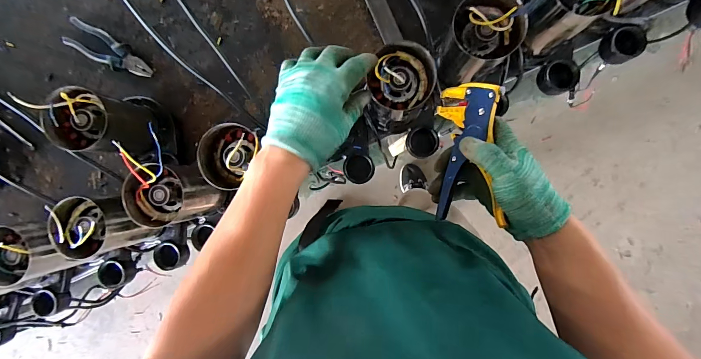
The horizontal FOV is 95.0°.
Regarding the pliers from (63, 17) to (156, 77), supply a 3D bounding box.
[{"bbox_3d":[-0.471,-0.250,0.622,0.193,0.015,0.055,29,94,3],"label":"pliers"}]

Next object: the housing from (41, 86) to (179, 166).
[{"bbox_3d":[-0.373,-0.087,0.532,0.117,0.192,0.108,16,94,4],"label":"housing"}]

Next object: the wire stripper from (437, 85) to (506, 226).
[{"bbox_3d":[0.141,-0.032,0.389,0.066,0.023,0.162,4,92,36],"label":"wire stripper"}]

